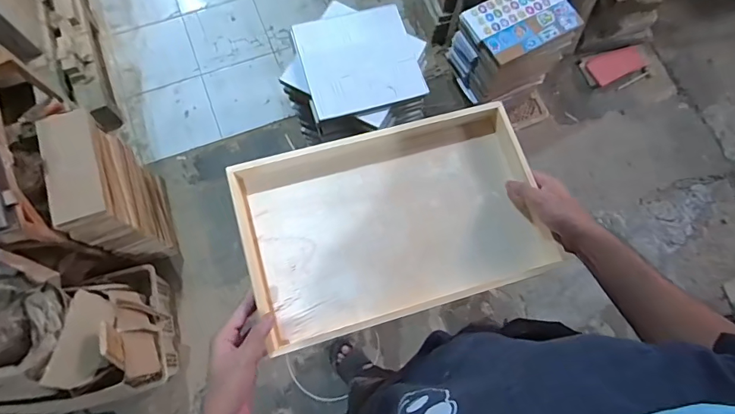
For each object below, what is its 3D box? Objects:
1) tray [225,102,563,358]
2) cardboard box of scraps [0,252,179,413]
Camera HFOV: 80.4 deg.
[{"bbox_3d":[0.035,0.014,0.575,0.379,0.039,0.247,-15,74,-6],"label":"tray"},{"bbox_3d":[-0.799,0.341,1.101,0.412,0.548,0.349,-16,74,-7],"label":"cardboard box of scraps"}]

